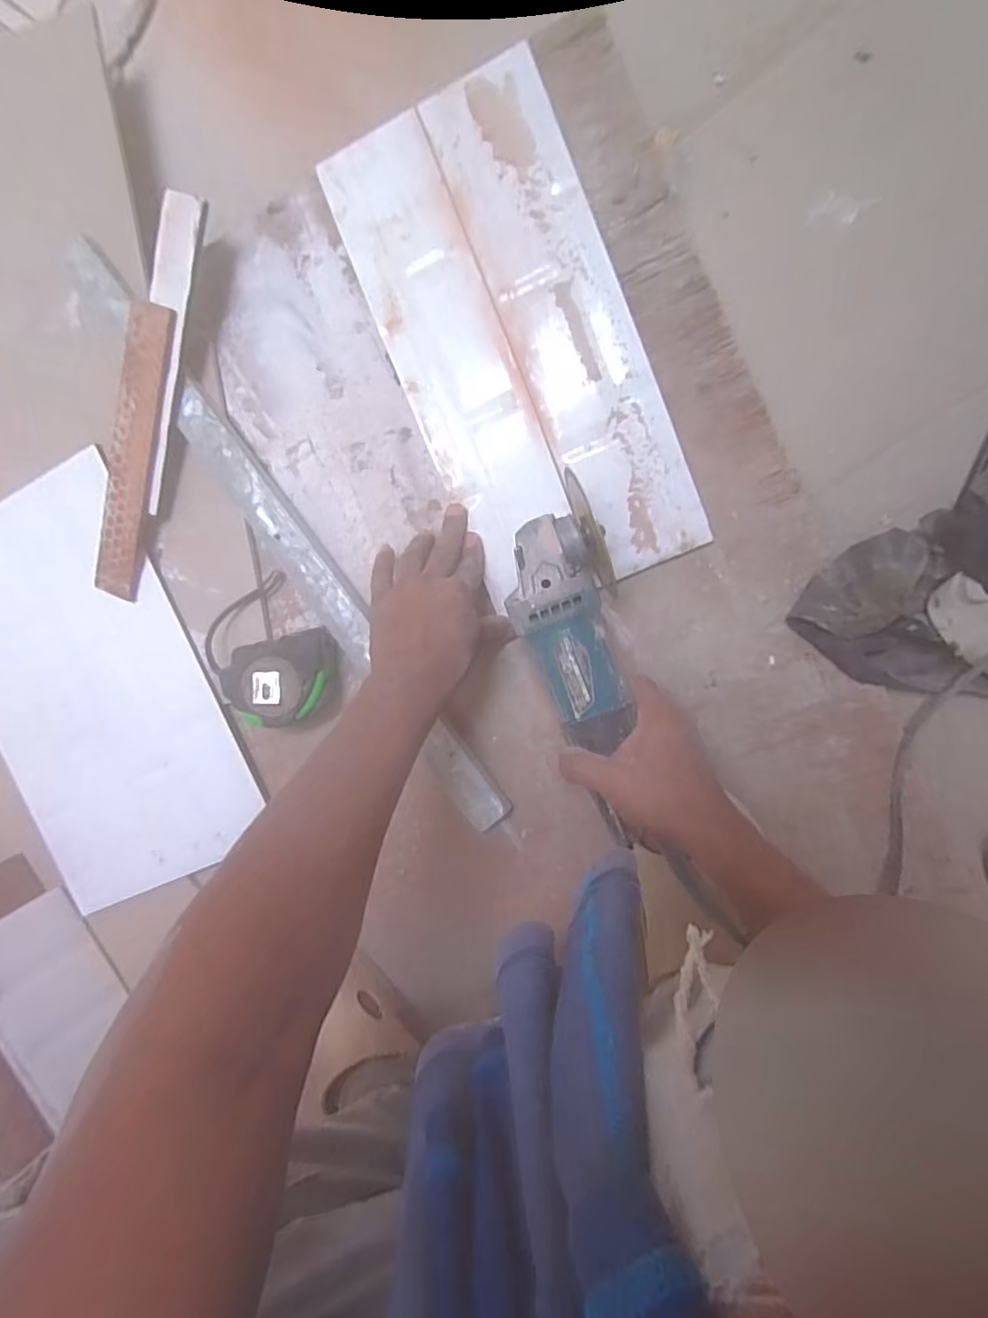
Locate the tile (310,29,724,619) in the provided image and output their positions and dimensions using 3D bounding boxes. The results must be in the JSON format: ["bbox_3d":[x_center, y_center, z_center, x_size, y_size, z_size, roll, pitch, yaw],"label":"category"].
[{"bbox_3d":[0.017,-0.245,0.462,0.181,0.005,0.384,-21,94,10],"label":"tile"}]

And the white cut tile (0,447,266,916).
[{"bbox_3d":[-0.390,0.037,0.562,0.247,0.011,0.383,-23,95,10],"label":"white cut tile"}]

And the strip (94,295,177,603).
[{"bbox_3d":[-0.314,-0.175,0.506,0.044,0.008,0.245,17,103,2],"label":"strip"}]

